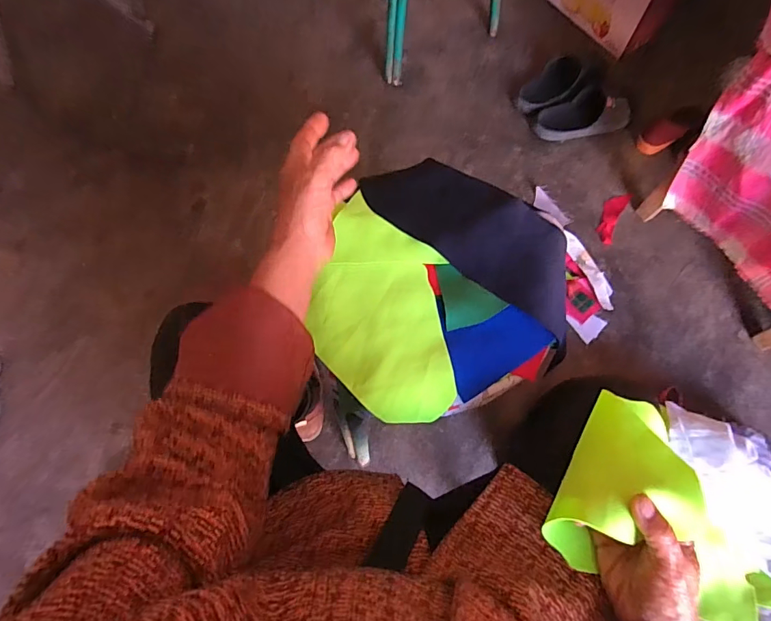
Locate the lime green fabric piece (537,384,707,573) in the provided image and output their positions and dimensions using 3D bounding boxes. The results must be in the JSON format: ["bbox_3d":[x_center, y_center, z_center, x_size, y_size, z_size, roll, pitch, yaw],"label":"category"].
[{"bbox_3d":[0.200,0.141,0.363,0.083,0.057,0.154,29,73,11],"label":"lime green fabric piece"}]

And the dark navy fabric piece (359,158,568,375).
[{"bbox_3d":[0.116,-0.084,0.506,0.136,0.024,0.287,-40,74,-12],"label":"dark navy fabric piece"}]

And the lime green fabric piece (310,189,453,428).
[{"bbox_3d":[-0.004,-0.004,0.471,0.135,0.030,0.233,-1,70,1],"label":"lime green fabric piece"}]

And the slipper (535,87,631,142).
[{"bbox_3d":[0.467,-0.465,1.039,0.210,0.067,0.100,-13,70,-3],"label":"slipper"}]

